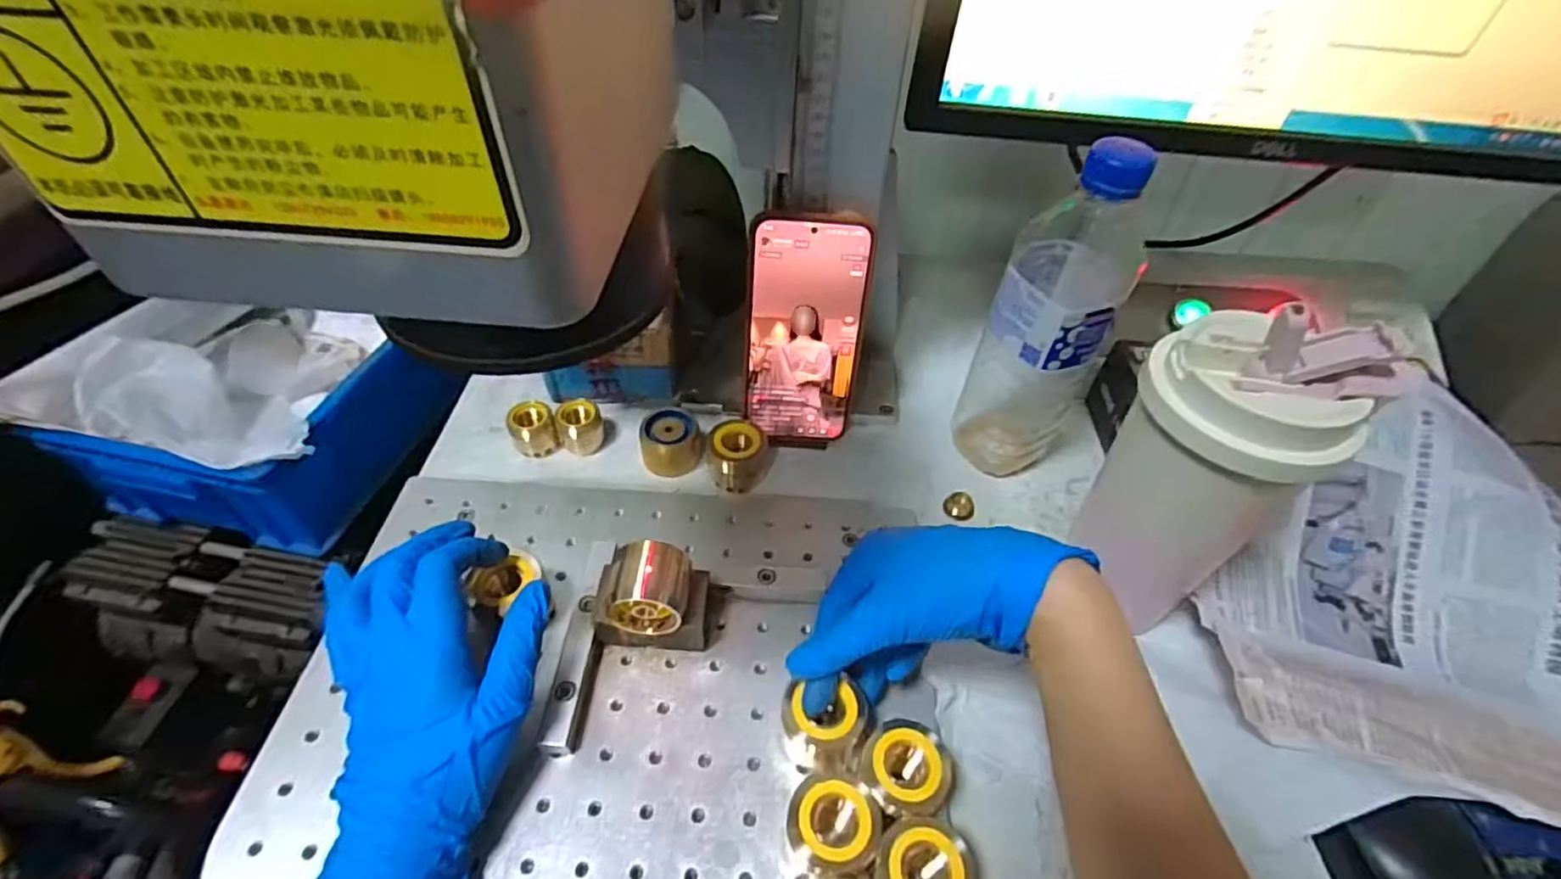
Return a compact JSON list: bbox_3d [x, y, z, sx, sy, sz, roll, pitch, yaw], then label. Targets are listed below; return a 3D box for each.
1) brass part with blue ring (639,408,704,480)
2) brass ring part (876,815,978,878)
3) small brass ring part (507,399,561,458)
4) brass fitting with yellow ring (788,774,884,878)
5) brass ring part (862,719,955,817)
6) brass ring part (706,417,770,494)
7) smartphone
[{"bbox_3d":[-0.075,0.002,0.464,0.040,0.033,0.034,-3,46,-5],"label":"brass part with blue ring"},{"bbox_3d":[0.063,0.191,0.293,0.044,0.039,0.041,1,46,-1],"label":"brass ring part"},{"bbox_3d":[-0.175,-0.008,0.473,0.029,0.029,0.028,-20,50,-20],"label":"small brass ring part"},{"bbox_3d":[0.024,0.178,0.304,0.040,0.037,0.035,12,47,9],"label":"brass fitting with yellow ring"},{"bbox_3d":[0.059,0.161,0.320,0.039,0.041,0.034,36,55,28],"label":"brass ring part"},{"bbox_3d":[-0.029,0.011,0.457,0.040,0.033,0.036,-3,47,-6],"label":"brass ring part"},{"bbox_3d":[0.016,-0.066,0.445,0.076,0.158,0.005,1,36,-2],"label":"smartphone"}]

